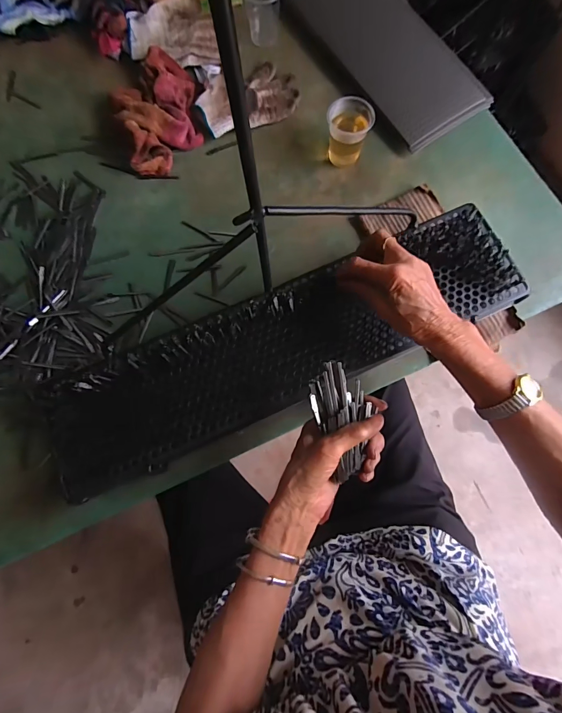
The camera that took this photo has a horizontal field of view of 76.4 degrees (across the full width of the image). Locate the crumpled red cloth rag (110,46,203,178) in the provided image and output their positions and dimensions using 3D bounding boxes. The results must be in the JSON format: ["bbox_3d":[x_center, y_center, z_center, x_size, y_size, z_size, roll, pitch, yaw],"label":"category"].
[{"bbox_3d":[-0.202,-0.399,0.570,0.140,0.049,0.213,-15,77,-4],"label":"crumpled red cloth rag"}]

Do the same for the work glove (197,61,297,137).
[{"bbox_3d":[-0.055,-0.431,0.590,0.163,0.025,0.108,-22,78,-6],"label":"work glove"}]

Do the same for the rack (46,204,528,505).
[{"bbox_3d":[0.011,-0.019,0.439,0.592,0.035,0.140,-24,78,-5],"label":"rack"}]

